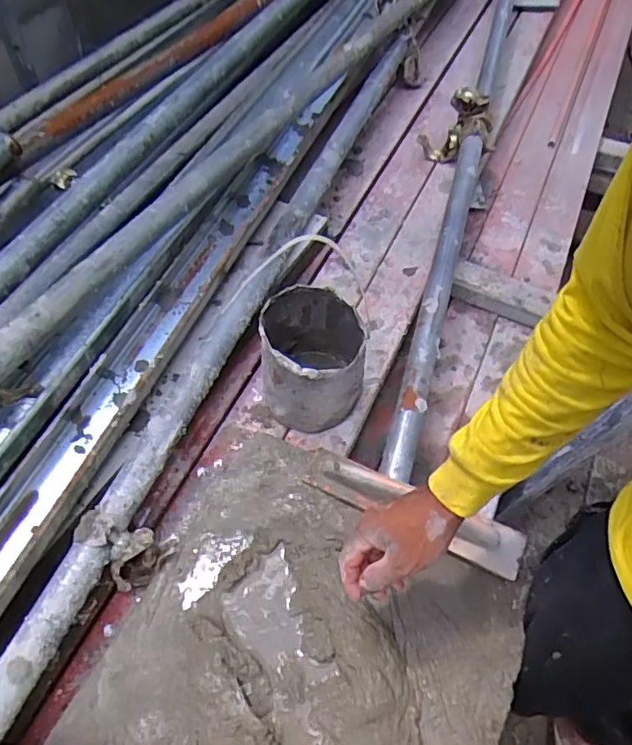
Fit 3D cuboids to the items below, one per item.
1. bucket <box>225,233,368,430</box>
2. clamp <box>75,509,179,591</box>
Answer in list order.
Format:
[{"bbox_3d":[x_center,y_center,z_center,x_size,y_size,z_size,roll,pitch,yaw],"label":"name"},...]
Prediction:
[{"bbox_3d":[-0.005,-0.026,0.858,0.167,0.158,0.174,12,55,7],"label":"bucket"},{"bbox_3d":[-0.249,0.225,0.707,0.066,0.137,0.079,-2,49,30],"label":"clamp"}]

